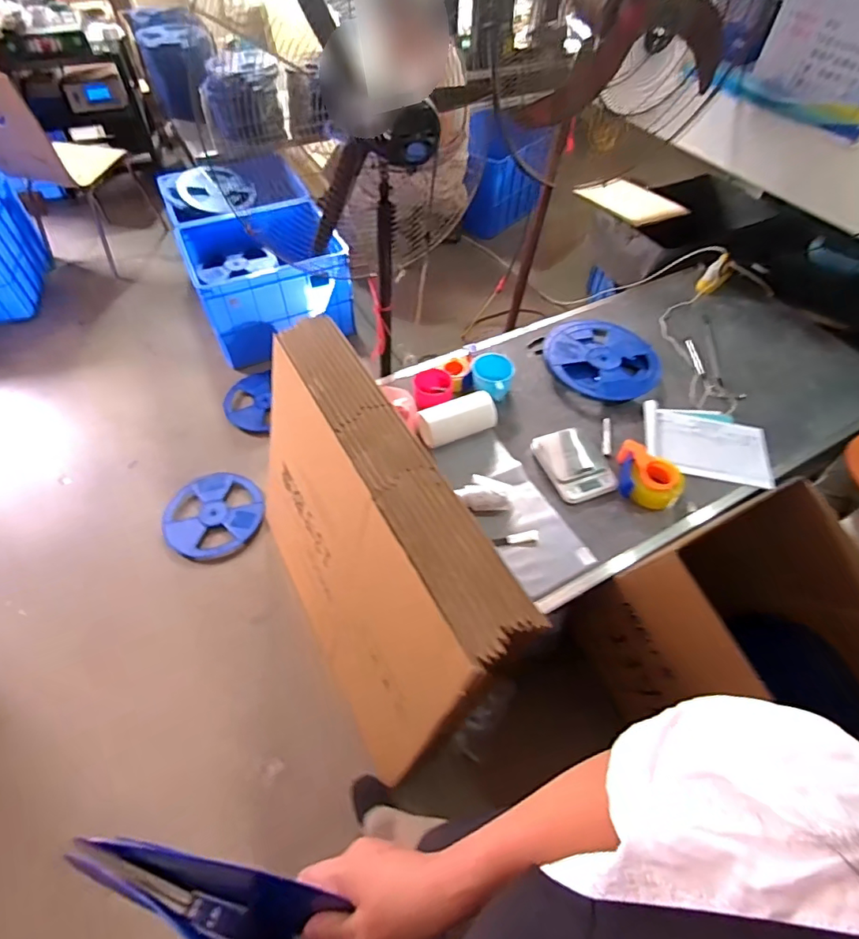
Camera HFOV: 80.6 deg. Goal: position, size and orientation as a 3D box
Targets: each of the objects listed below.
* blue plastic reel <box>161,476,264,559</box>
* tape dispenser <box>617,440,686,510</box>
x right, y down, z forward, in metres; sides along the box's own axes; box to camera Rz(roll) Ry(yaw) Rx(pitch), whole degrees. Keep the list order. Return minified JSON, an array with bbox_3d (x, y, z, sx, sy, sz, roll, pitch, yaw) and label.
[{"bbox_3d":[-0.715,0.146,1.689,0.306,0.025,0.307,5,55,-8],"label":"blue plastic reel"},{"bbox_3d":[0.518,0.010,1.201,0.170,0.065,0.139,28,57,19],"label":"tape dispenser"}]

